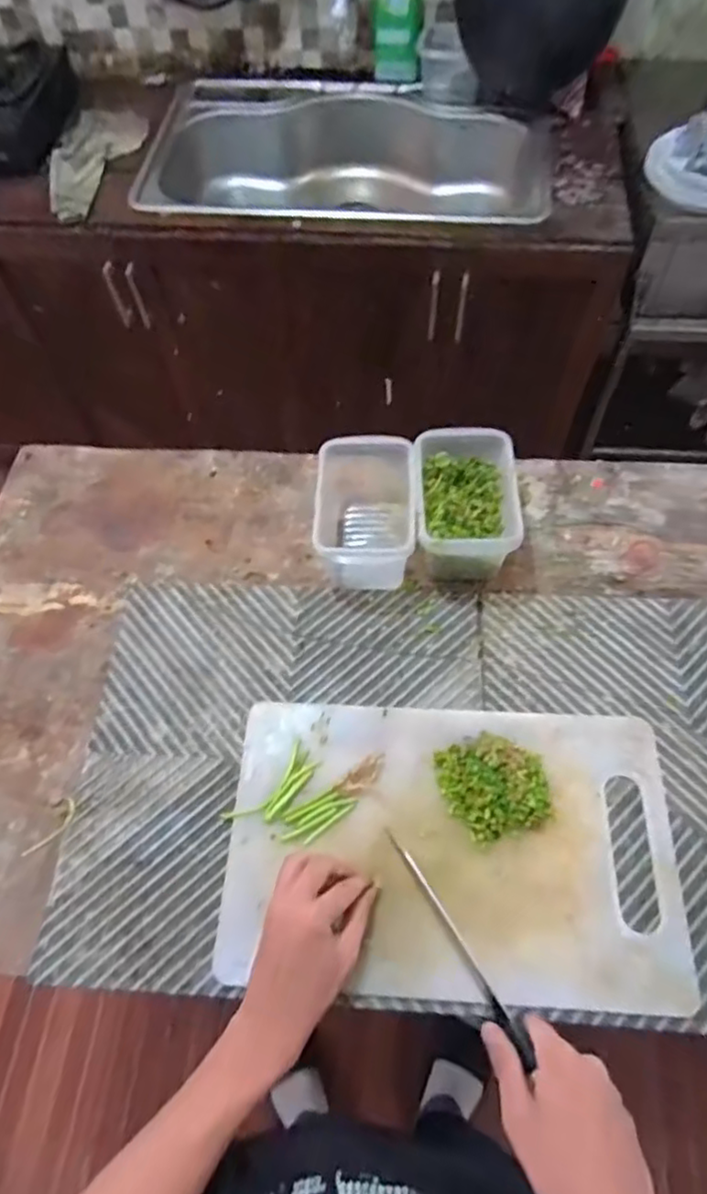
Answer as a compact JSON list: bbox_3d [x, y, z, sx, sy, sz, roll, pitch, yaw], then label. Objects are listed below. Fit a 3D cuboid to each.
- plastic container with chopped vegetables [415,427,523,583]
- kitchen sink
[{"bbox_3d":[0.122,-0.104,0.724,0.104,0.095,0.153,-1,60,3],"label":"plastic container with chopped vegetables"},{"bbox_3d":[-0.013,-0.912,1.446,0.843,0.207,0.508,6,61,6],"label":"kitchen sink"}]

